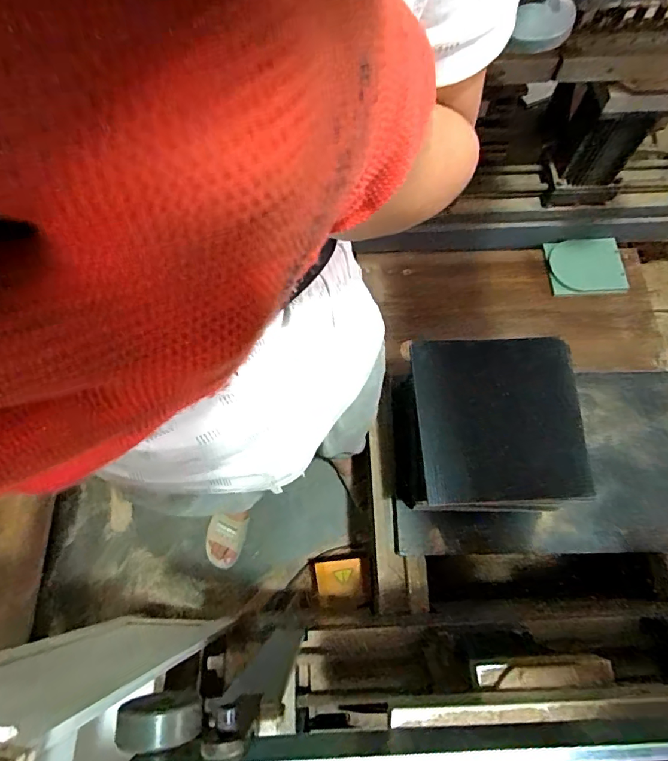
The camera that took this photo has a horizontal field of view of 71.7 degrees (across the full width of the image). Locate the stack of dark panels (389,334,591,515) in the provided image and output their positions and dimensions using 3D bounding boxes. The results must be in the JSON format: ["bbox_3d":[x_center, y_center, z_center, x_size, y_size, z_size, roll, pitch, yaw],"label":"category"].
[{"bbox_3d":[0.281,0.094,0.903,0.291,0.234,0.296,-1,70,1],"label":"stack of dark panels"}]

